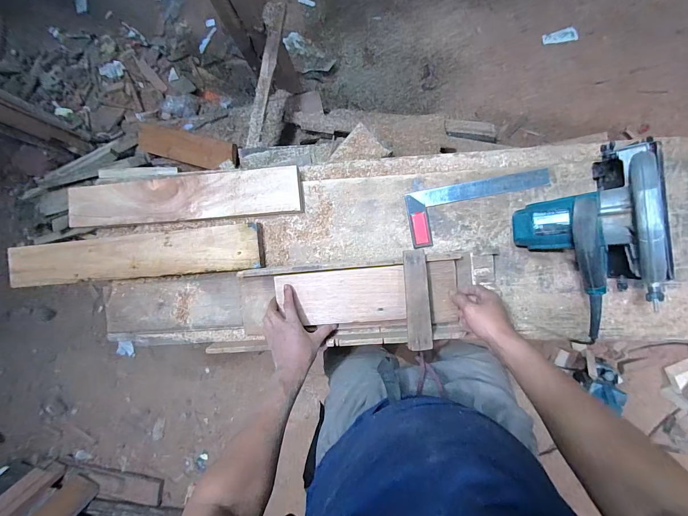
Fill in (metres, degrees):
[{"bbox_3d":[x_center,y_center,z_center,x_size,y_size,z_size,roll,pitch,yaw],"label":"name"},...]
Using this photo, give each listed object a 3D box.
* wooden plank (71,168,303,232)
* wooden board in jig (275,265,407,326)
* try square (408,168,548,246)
[{"bbox_3d":[-0.408,-0.141,0.781,0.612,0.033,0.109,-3,89,10],"label":"wooden plank"},{"bbox_3d":[-0.009,0.077,0.652,0.256,0.024,0.110,-1,89,10],"label":"wooden board in jig"},{"bbox_3d":[0.289,-0.108,0.699,0.293,0.017,0.119,-10,88,5],"label":"try square"}]

